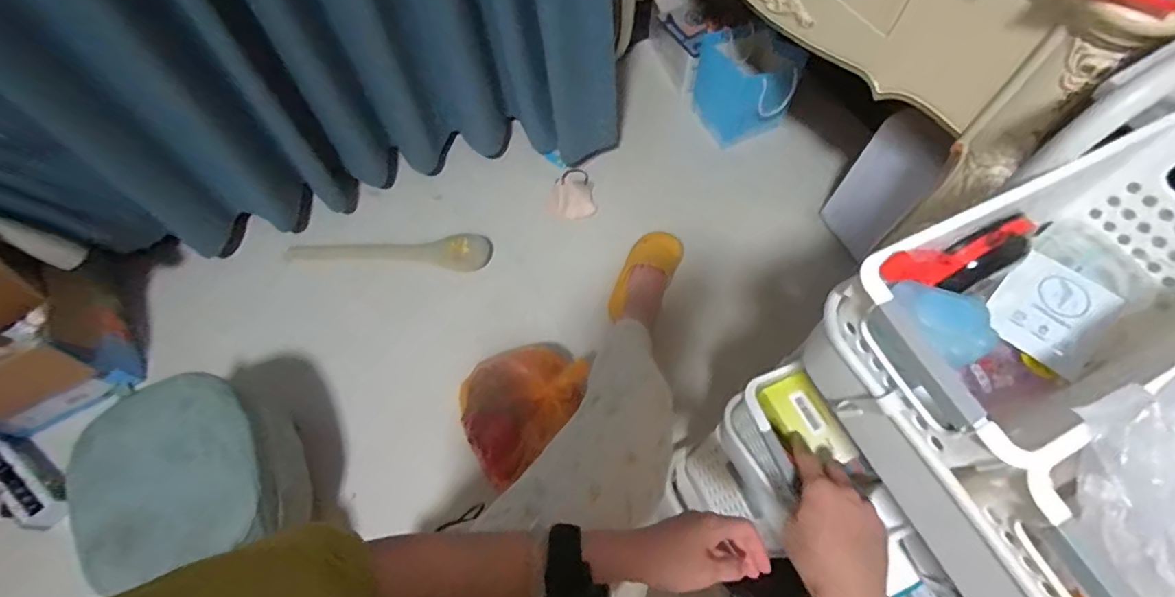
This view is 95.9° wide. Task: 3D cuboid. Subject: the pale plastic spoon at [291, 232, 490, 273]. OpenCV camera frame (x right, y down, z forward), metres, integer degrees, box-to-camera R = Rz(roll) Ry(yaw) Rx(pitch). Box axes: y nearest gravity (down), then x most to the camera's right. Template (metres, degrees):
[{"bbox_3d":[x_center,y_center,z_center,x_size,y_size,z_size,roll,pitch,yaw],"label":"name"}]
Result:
[{"bbox_3d":[-0.449,-0.112,1.204,0.443,0.050,0.075,-1,64,1],"label":"pale plastic spoon"}]

